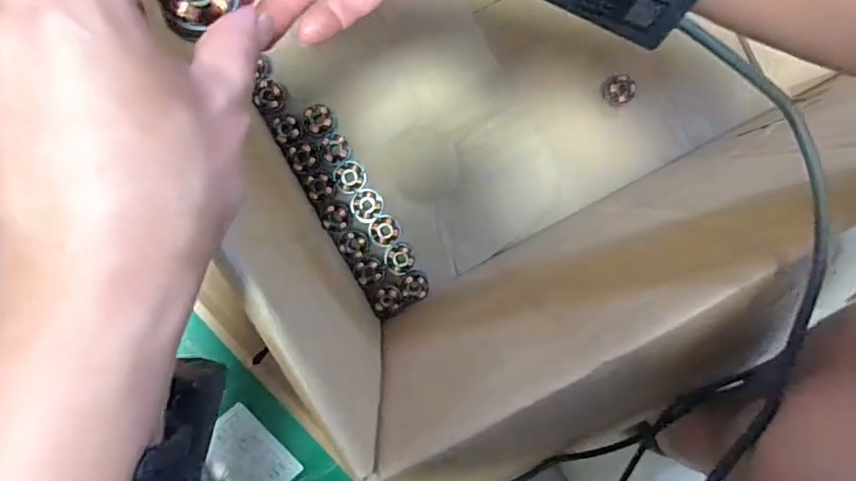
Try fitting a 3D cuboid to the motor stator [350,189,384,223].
[{"bbox_3d":[-0.058,-0.034,0.492,0.030,0.018,0.029,0,96,-4],"label":"motor stator"}]

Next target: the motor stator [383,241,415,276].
[{"bbox_3d":[-0.027,0.017,0.493,0.028,0.012,0.030,-7,96,-4],"label":"motor stator"}]

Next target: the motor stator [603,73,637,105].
[{"bbox_3d":[0.191,-0.150,0.506,0.028,0.014,0.029,0,96,-4],"label":"motor stator"}]

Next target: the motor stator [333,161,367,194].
[{"bbox_3d":[-0.074,-0.061,0.489,0.030,0.023,0.030,-5,96,-4],"label":"motor stator"}]

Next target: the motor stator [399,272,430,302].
[{"bbox_3d":[-0.013,0.045,0.492,0.027,0.009,0.027,-5,96,-4],"label":"motor stator"}]

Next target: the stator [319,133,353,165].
[{"bbox_3d":[-0.087,-0.087,0.486,0.027,0.024,0.027,0,96,-4],"label":"stator"}]

